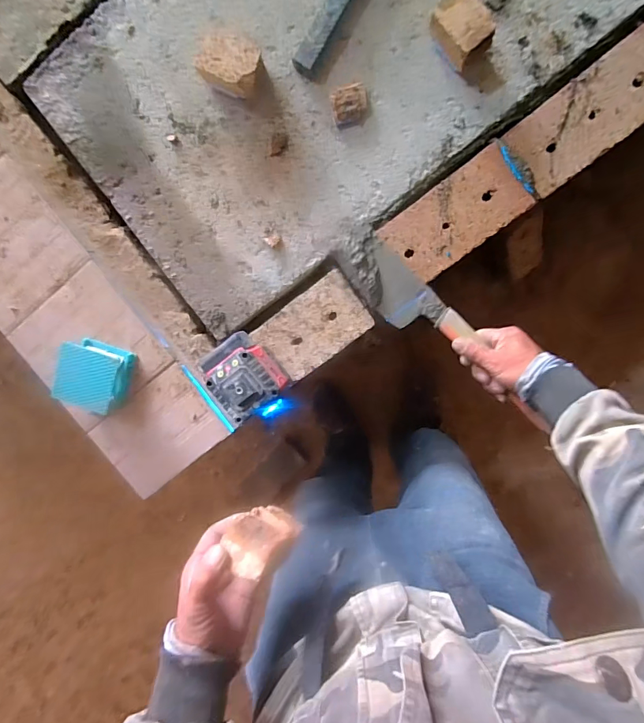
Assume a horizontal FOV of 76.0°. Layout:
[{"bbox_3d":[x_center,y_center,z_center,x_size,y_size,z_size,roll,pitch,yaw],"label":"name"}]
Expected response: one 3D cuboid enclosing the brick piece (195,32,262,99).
[{"bbox_3d":[-0.125,-0.411,0.579,0.085,0.054,0.063,17,100,2],"label":"brick piece"}]

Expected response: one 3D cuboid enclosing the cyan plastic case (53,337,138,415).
[{"bbox_3d":[-0.356,0.025,0.644,0.097,0.063,0.104,19,100,2],"label":"cyan plastic case"}]

